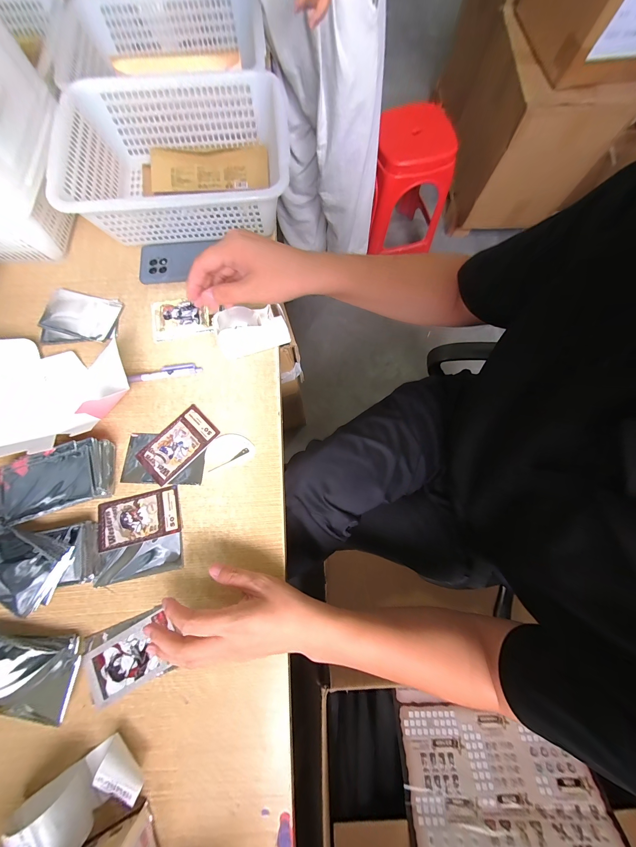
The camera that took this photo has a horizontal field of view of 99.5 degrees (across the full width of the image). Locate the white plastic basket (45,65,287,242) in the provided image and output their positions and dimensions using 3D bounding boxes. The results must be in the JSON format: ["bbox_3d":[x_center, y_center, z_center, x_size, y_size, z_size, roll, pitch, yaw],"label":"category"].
[{"bbox_3d":[-0.231,-0.438,0.455,0.339,0.102,0.277,-5,77,0],"label":"white plastic basket"}]

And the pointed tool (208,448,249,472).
[{"bbox_3d":[-0.131,0.053,0.395,0.064,0.004,0.008,-27,80,-7],"label":"pointed tool"}]

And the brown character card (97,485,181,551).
[{"bbox_3d":[-0.250,0.132,0.376,0.111,0.004,0.064,-13,74,-3],"label":"brown character card"}]

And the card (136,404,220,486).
[{"bbox_3d":[-0.208,0.030,0.400,0.065,0.004,0.111,43,81,10],"label":"card"}]

